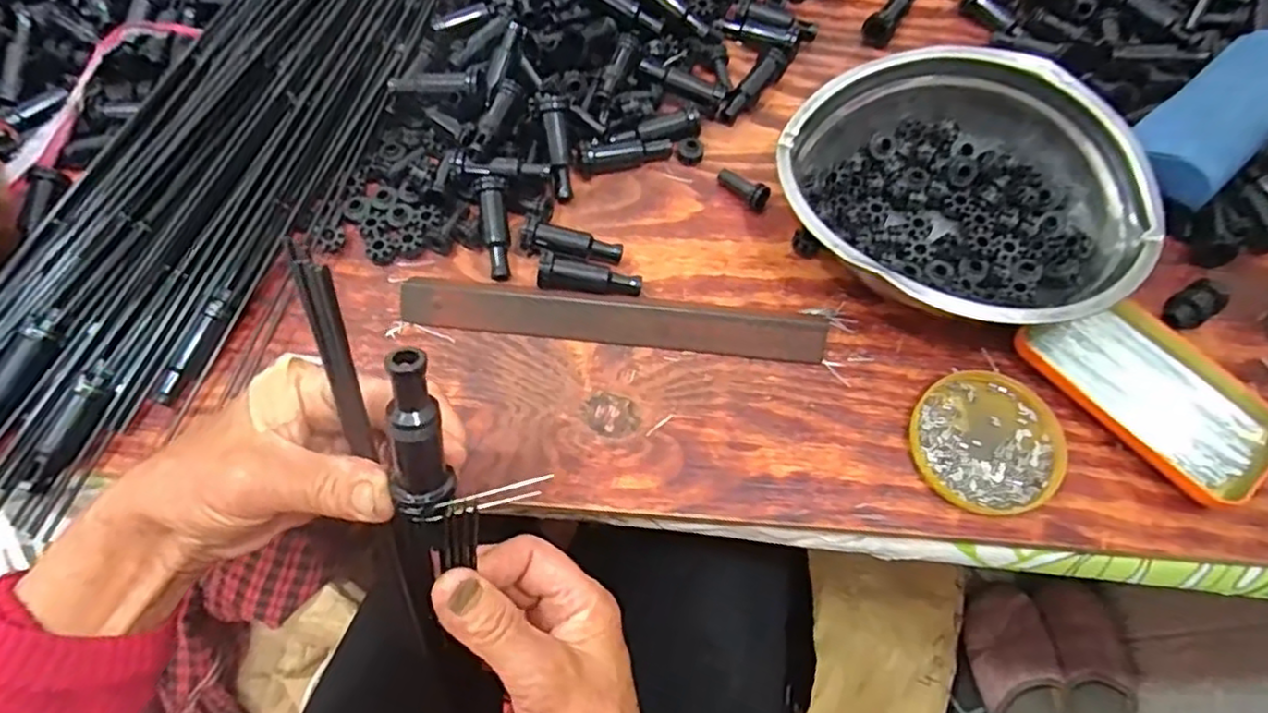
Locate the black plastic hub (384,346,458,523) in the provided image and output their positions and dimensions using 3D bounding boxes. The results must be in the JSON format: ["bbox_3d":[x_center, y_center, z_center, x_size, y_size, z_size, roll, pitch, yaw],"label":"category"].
[{"bbox_3d":[-0.077,0.029,0.244,0.019,0.070,0.014,5,32,2],"label":"black plastic hub"}]

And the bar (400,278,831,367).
[{"bbox_3d":[-0.014,-0.022,0.424,0.260,0.009,0.028,6,65,3],"label":"bar"}]

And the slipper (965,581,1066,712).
[{"bbox_3d":[0.543,0.463,0.954,0.109,0.052,0.274,0,71,0],"label":"slipper"}]

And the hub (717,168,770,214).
[{"bbox_3d":[0.074,-0.117,0.473,0.015,0.018,0.039,-44,63,-13],"label":"hub"}]

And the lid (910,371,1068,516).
[{"bbox_3d":[0.202,0.048,0.395,0.079,0.014,0.082,0,64,0],"label":"lid"}]

